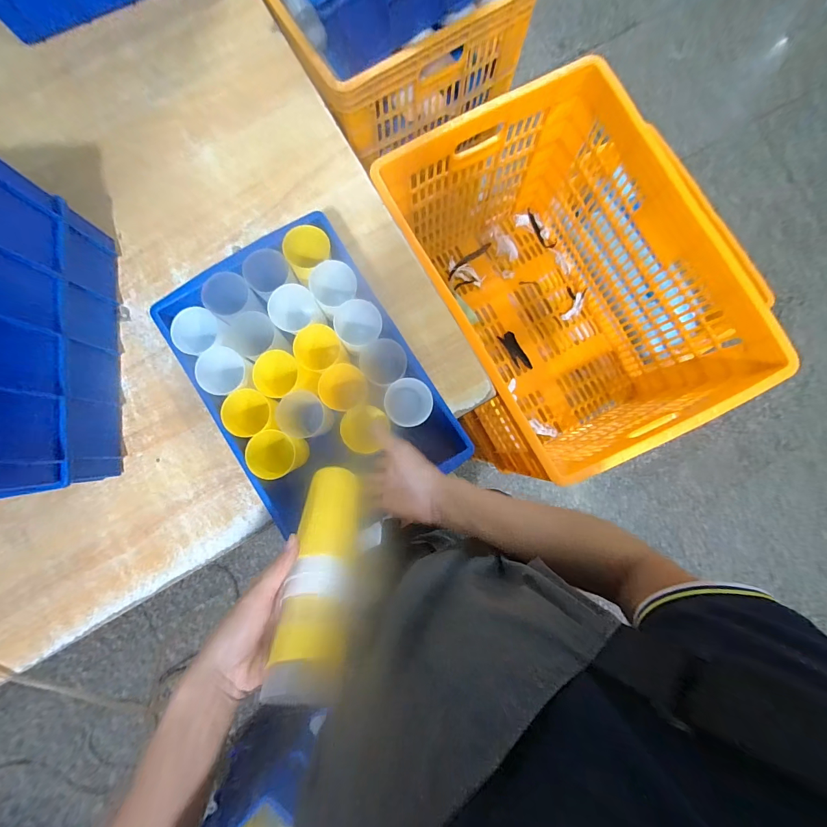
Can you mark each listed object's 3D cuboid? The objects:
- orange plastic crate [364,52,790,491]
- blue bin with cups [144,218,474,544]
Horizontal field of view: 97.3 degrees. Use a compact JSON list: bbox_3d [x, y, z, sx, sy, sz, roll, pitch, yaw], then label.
[{"bbox_3d":[0.284,-0.242,0.819,0.471,0.411,0.653,-28,86,-4],"label":"orange plastic crate"},{"bbox_3d":[-0.141,-0.047,0.538,0.272,0.116,0.386,-31,87,-4],"label":"blue bin with cups"}]

